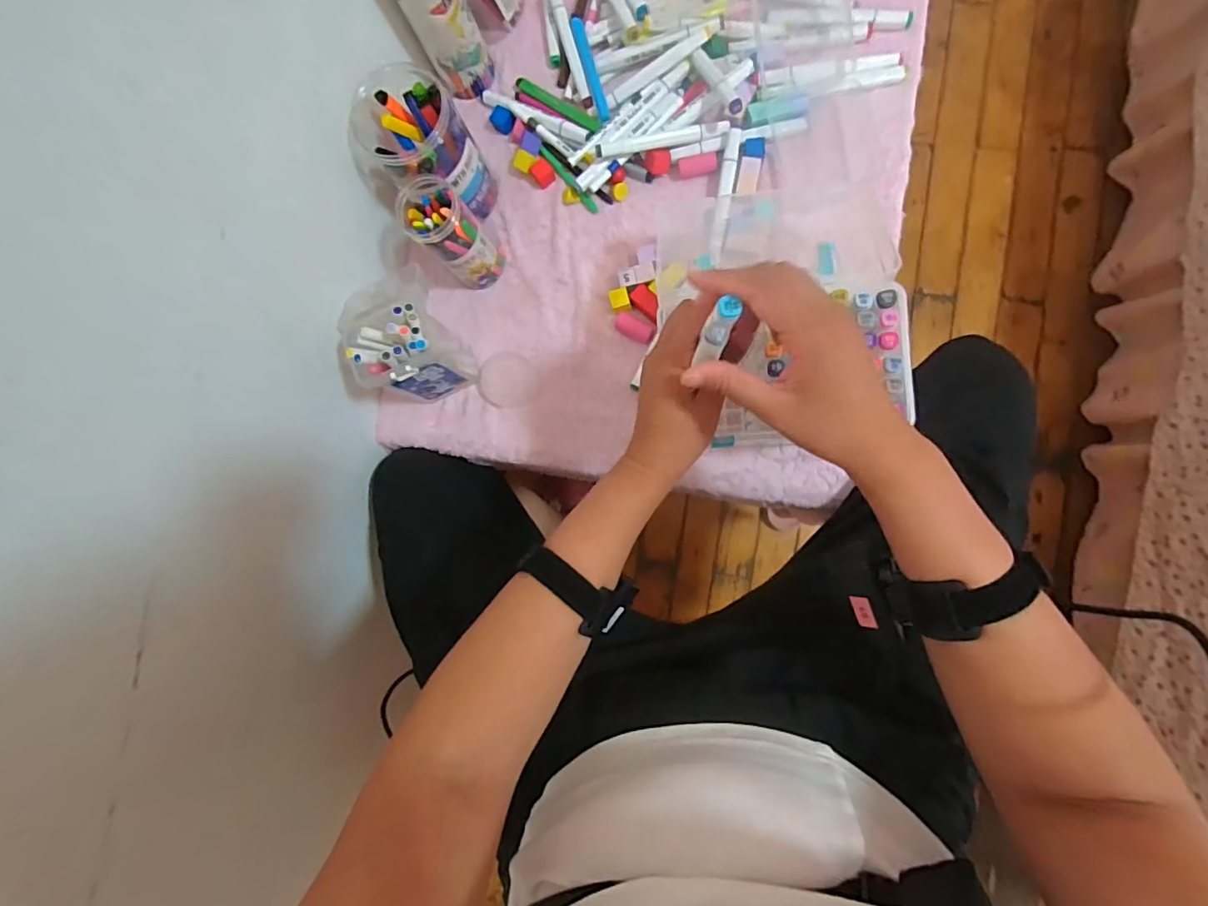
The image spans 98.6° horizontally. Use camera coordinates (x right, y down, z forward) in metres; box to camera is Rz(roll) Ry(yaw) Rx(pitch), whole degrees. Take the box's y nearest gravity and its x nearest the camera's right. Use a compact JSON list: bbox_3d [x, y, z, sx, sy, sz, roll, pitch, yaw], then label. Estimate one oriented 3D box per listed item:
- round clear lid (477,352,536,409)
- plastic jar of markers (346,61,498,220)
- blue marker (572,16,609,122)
[{"bbox_3d":[-0.110,-0.083,0.588,0.065,0.013,0.063,0,86,3],"label":"round clear lid"},{"bbox_3d":[-0.189,-0.316,0.555,0.113,0.126,0.097,1,86,9],"label":"plastic jar of markers"},{"bbox_3d":[-0.014,-0.429,0.580,0.012,0.007,0.127,-17,83,8],"label":"blue marker"}]

